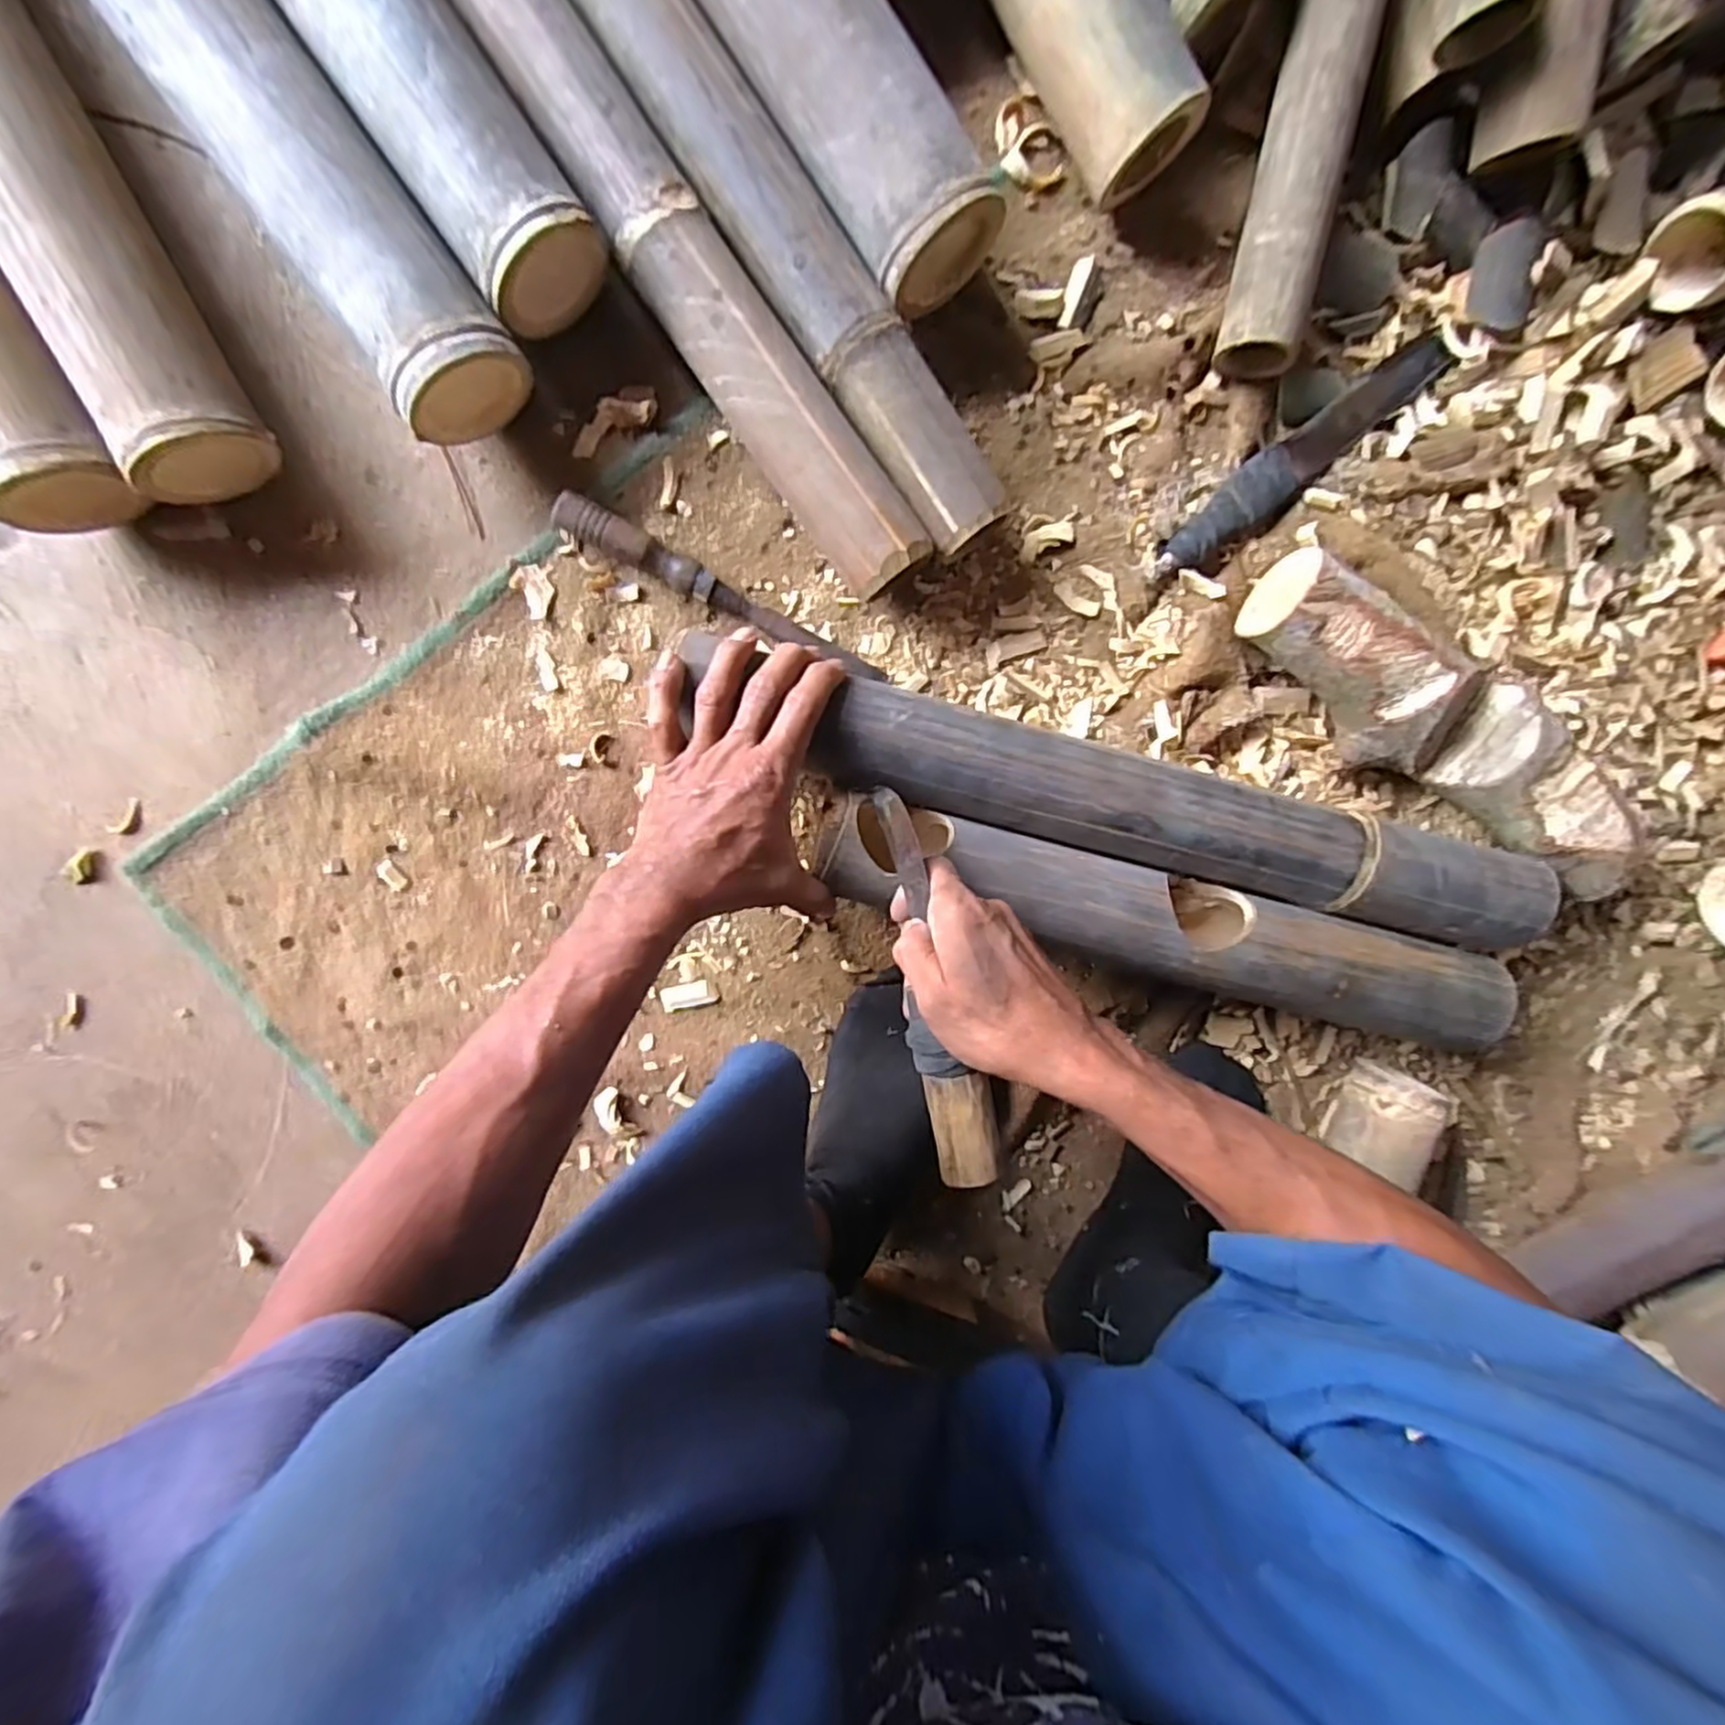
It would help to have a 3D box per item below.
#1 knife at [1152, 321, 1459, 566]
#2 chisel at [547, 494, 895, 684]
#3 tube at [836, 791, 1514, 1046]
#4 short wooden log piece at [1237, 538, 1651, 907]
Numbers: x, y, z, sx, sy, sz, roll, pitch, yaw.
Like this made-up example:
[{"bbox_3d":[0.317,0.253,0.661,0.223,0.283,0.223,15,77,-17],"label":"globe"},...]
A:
[{"bbox_3d":[0.310,-0.289,0.514,0.247,0.019,0.036,-39,98,2],"label":"knife"},{"bbox_3d":[-0.091,-0.180,0.497,0.233,0.030,0.022,27,96,-7],"label":"chisel"},{"bbox_3d":[0.205,0.041,0.508,0.477,0.063,0.072,15,97,-5],"label":"tube"},{"bbox_3d":[0.410,-0.095,0.517,0.320,0.058,0.094,31,95,-7],"label":"short wooden log piece"}]

